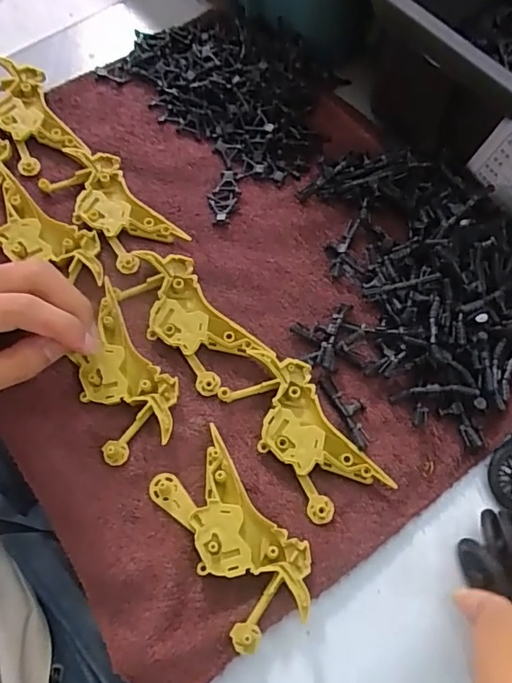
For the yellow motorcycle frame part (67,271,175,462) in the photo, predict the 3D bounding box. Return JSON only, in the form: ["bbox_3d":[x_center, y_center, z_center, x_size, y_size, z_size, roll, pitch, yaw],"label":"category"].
[{"bbox_3d":[-0.081,0.016,0.306,0.050,0.010,0.099,-25,73,-10],"label":"yellow motorcycle frame part"}]

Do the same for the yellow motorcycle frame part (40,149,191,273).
[{"bbox_3d":[-0.099,-0.092,0.352,0.049,0.007,0.100,-40,76,-16],"label":"yellow motorcycle frame part"}]

